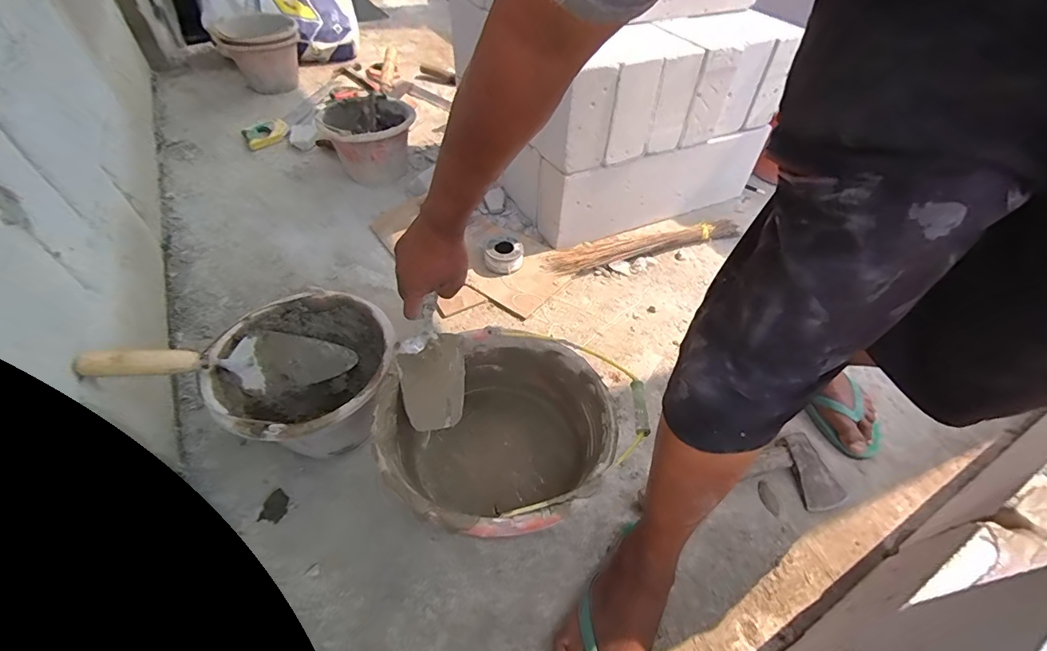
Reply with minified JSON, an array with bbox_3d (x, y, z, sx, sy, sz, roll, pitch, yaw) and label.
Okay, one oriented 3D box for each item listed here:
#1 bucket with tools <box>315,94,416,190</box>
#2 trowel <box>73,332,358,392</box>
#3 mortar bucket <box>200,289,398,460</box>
[{"bbox_3d":[-0.414,-0.508,1.240,0.238,0.154,0.238,1,49,-1],"label":"bucket with tools"},{"bbox_3d":[-0.406,0.050,0.631,0.312,0.056,0.083,2,44,-35],"label":"trowel"},{"bbox_3d":[-0.314,0.092,0.696,0.238,0.171,0.236,1,49,-1],"label":"mortar bucket"}]

